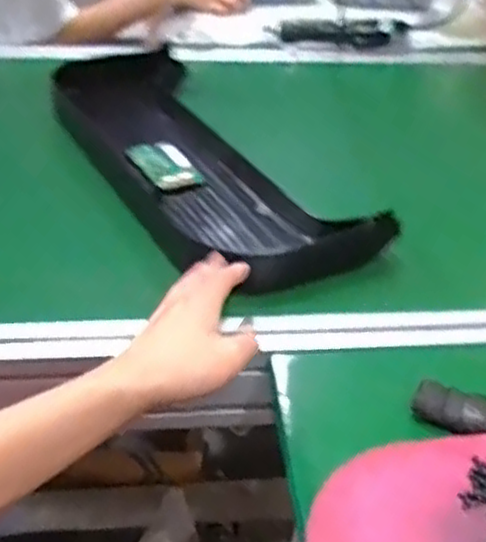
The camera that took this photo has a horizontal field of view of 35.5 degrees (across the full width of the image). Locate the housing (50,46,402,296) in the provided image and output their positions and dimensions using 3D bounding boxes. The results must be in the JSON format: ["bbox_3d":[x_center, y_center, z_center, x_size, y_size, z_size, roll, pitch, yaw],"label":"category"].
[{"bbox_3d":[-0.047,-0.107,0.789,0.176,0.088,0.433,-19,42,-27],"label":"housing"}]

